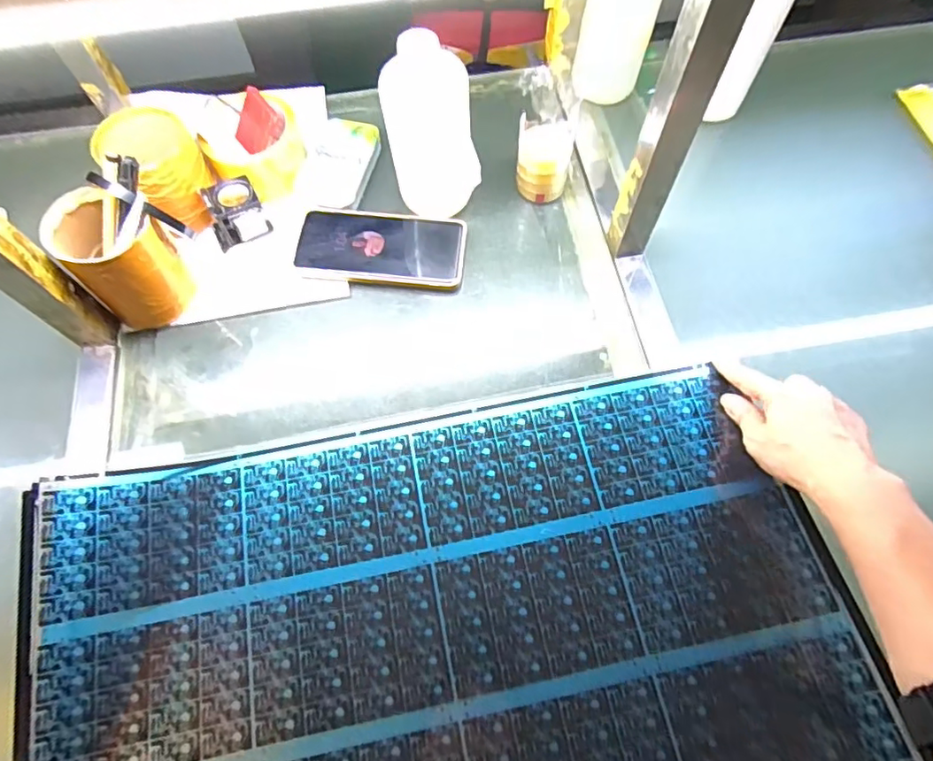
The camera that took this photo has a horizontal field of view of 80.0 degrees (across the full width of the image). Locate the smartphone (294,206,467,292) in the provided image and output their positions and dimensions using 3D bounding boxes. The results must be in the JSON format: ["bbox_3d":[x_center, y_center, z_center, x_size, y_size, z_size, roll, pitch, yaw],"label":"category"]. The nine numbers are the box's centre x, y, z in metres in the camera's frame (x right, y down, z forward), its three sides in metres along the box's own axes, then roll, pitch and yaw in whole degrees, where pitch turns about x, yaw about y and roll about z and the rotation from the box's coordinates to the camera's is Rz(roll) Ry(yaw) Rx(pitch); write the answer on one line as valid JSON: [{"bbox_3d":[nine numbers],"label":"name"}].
[{"bbox_3d":[-0.081,-0.131,0.542,0.157,0.016,0.081,6,65,2],"label":"smartphone"}]

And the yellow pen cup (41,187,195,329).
[{"bbox_3d":[-0.295,-0.104,0.484,0.077,0.101,0.076,0,65,-1],"label":"yellow pen cup"}]

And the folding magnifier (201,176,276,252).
[{"bbox_3d":[-0.222,-0.160,0.532,0.052,0.046,0.037,-30,69,-14],"label":"folding magnifier"}]

